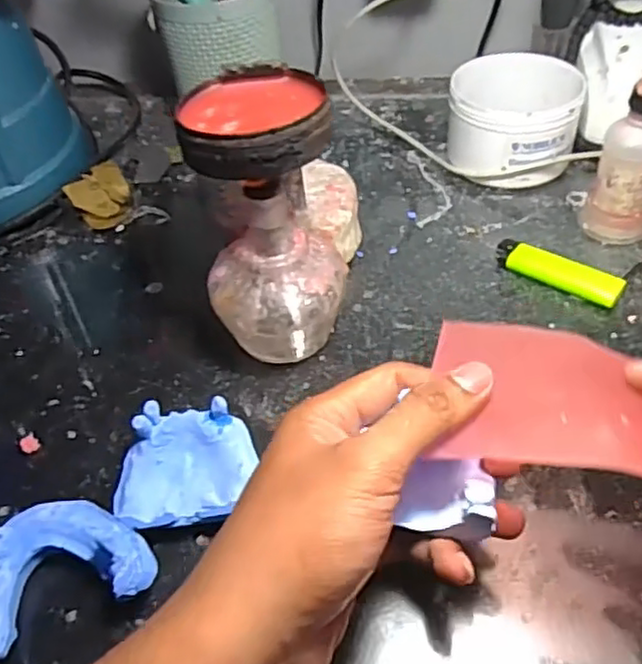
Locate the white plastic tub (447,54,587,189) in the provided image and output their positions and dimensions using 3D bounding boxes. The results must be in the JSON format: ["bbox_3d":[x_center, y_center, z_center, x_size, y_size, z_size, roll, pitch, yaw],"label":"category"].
[{"bbox_3d":[0.139,-0.151,0.487,0.088,0.065,0.075,12,49,17],"label":"white plastic tub"}]

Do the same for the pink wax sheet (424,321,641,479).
[{"bbox_3d":[0.110,0.030,0.253,0.137,0.015,0.071,12,49,17],"label":"pink wax sheet"}]

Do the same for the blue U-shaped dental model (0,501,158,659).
[{"bbox_3d":[-0.114,0.103,0.293,0.077,0.027,0.058,-21,48,-13],"label":"blue U-shaped dental model"}]

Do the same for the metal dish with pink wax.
[{"bbox_3d":[-0.032,-0.101,0.318,0.071,0.017,0.074,-4,47,4],"label":"metal dish with pink wax"}]

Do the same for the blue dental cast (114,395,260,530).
[{"bbox_3d":[-0.064,0.065,0.320,0.062,0.031,0.055,-4,46,3],"label":"blue dental cast"}]

